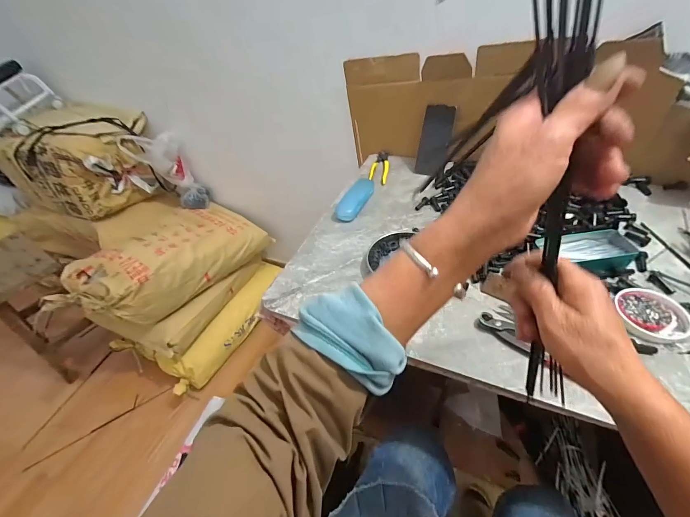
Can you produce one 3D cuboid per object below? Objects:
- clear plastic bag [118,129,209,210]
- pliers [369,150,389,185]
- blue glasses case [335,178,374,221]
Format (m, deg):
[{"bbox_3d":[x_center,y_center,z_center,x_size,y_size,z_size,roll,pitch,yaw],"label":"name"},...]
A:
[{"bbox_3d":[-0.709,-0.356,1.266,0.136,0.368,0.157,-7,37,41],"label":"clear plastic bag"},{"bbox_3d":[0.099,-0.254,0.846,0.043,0.017,0.182,6,46,12],"label":"pliers"},{"bbox_3d":[0.028,-0.145,0.730,0.050,0.029,0.152,17,49,22],"label":"blue glasses case"}]

